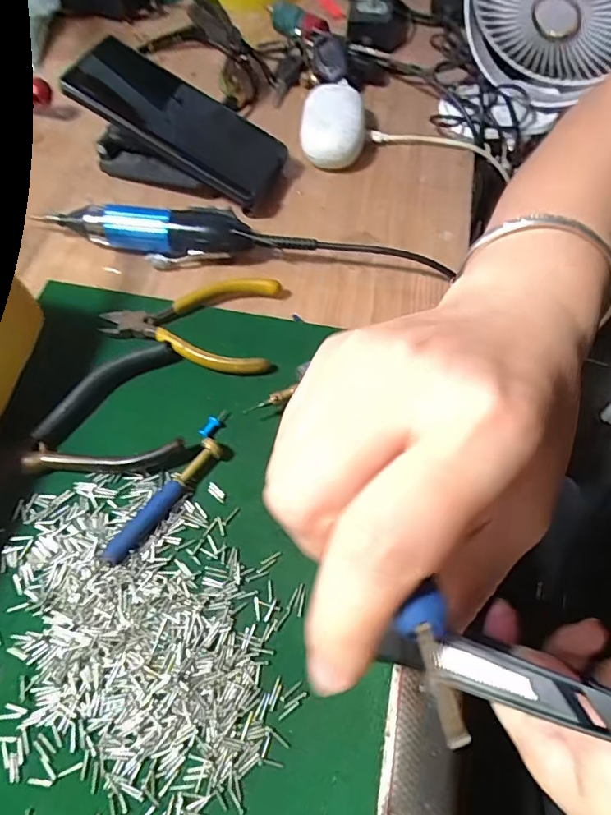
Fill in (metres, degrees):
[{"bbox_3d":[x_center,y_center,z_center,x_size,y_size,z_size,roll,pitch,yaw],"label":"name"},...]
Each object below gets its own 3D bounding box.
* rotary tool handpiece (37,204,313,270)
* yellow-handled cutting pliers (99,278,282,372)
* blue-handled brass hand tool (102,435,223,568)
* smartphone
[{"bbox_3d":[-0.098,-0.128,0.377,0.201,0.031,0.037,7,61,4],"label":"rotary tool handpiece"},{"bbox_3d":[-0.081,-0.058,0.346,0.118,0.015,0.074,2,61,1],"label":"yellow-handled cutting pliers"},{"bbox_3d":[-0.080,0.053,0.285,0.012,0.012,0.085,35,66,18],"label":"blue-handled brass hand tool"},{"bbox_3d":[-0.102,-0.230,0.403,0.171,0.020,0.076,30,63,-9],"label":"smartphone"}]

